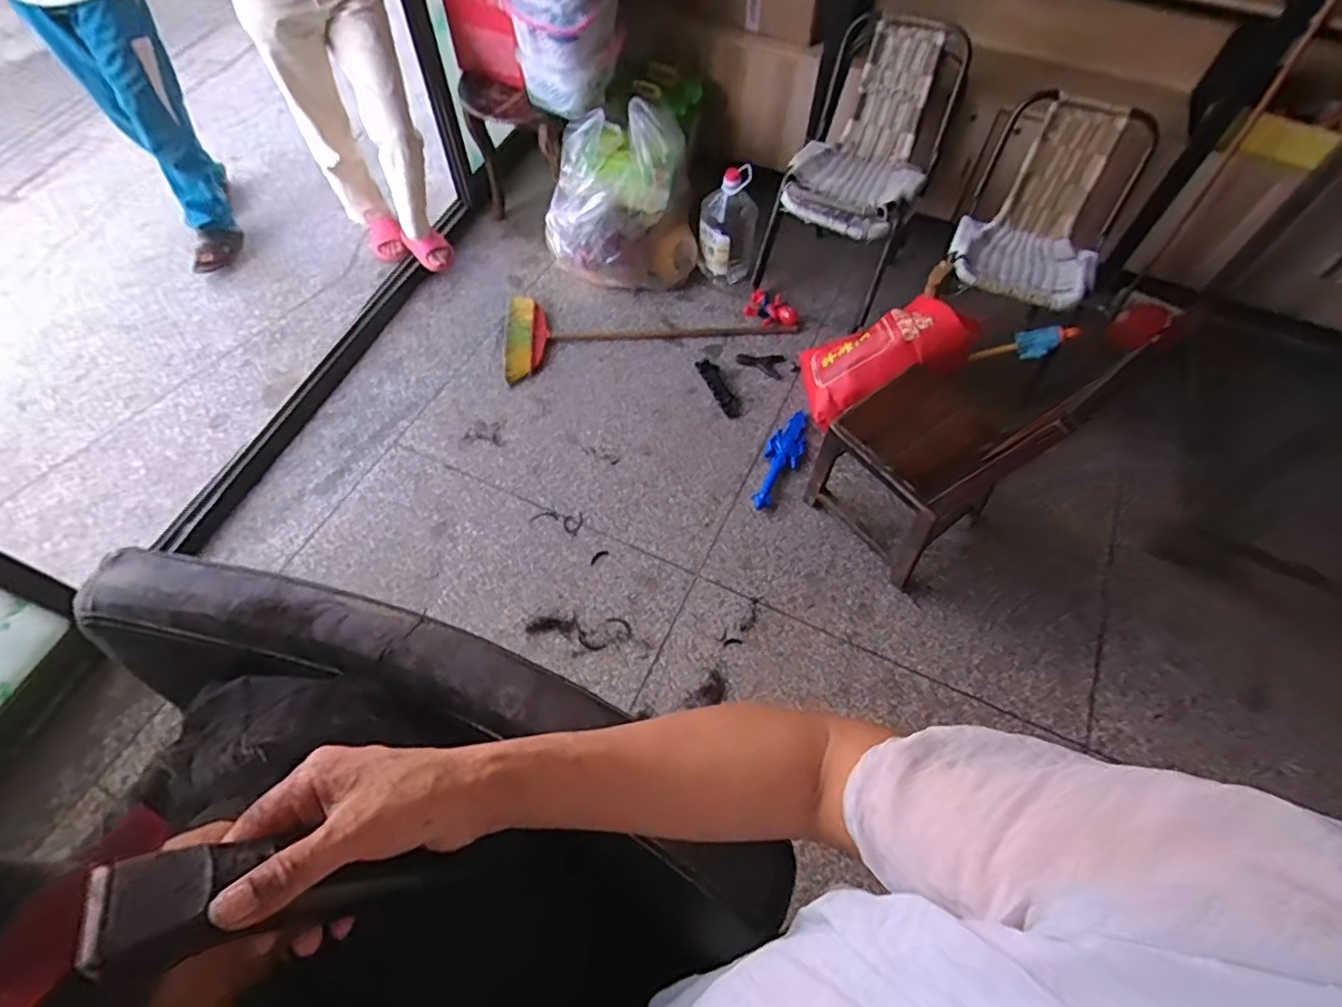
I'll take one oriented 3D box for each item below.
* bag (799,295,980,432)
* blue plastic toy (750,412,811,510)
[{"bbox_3d":[0.534,-0.368,1.585,0.425,0.125,0.212,-24,57,24],"label":"bag"},{"bbox_3d":[0.290,-0.126,1.651,0.096,0.020,0.342,23,63,13],"label":"blue plastic toy"}]

